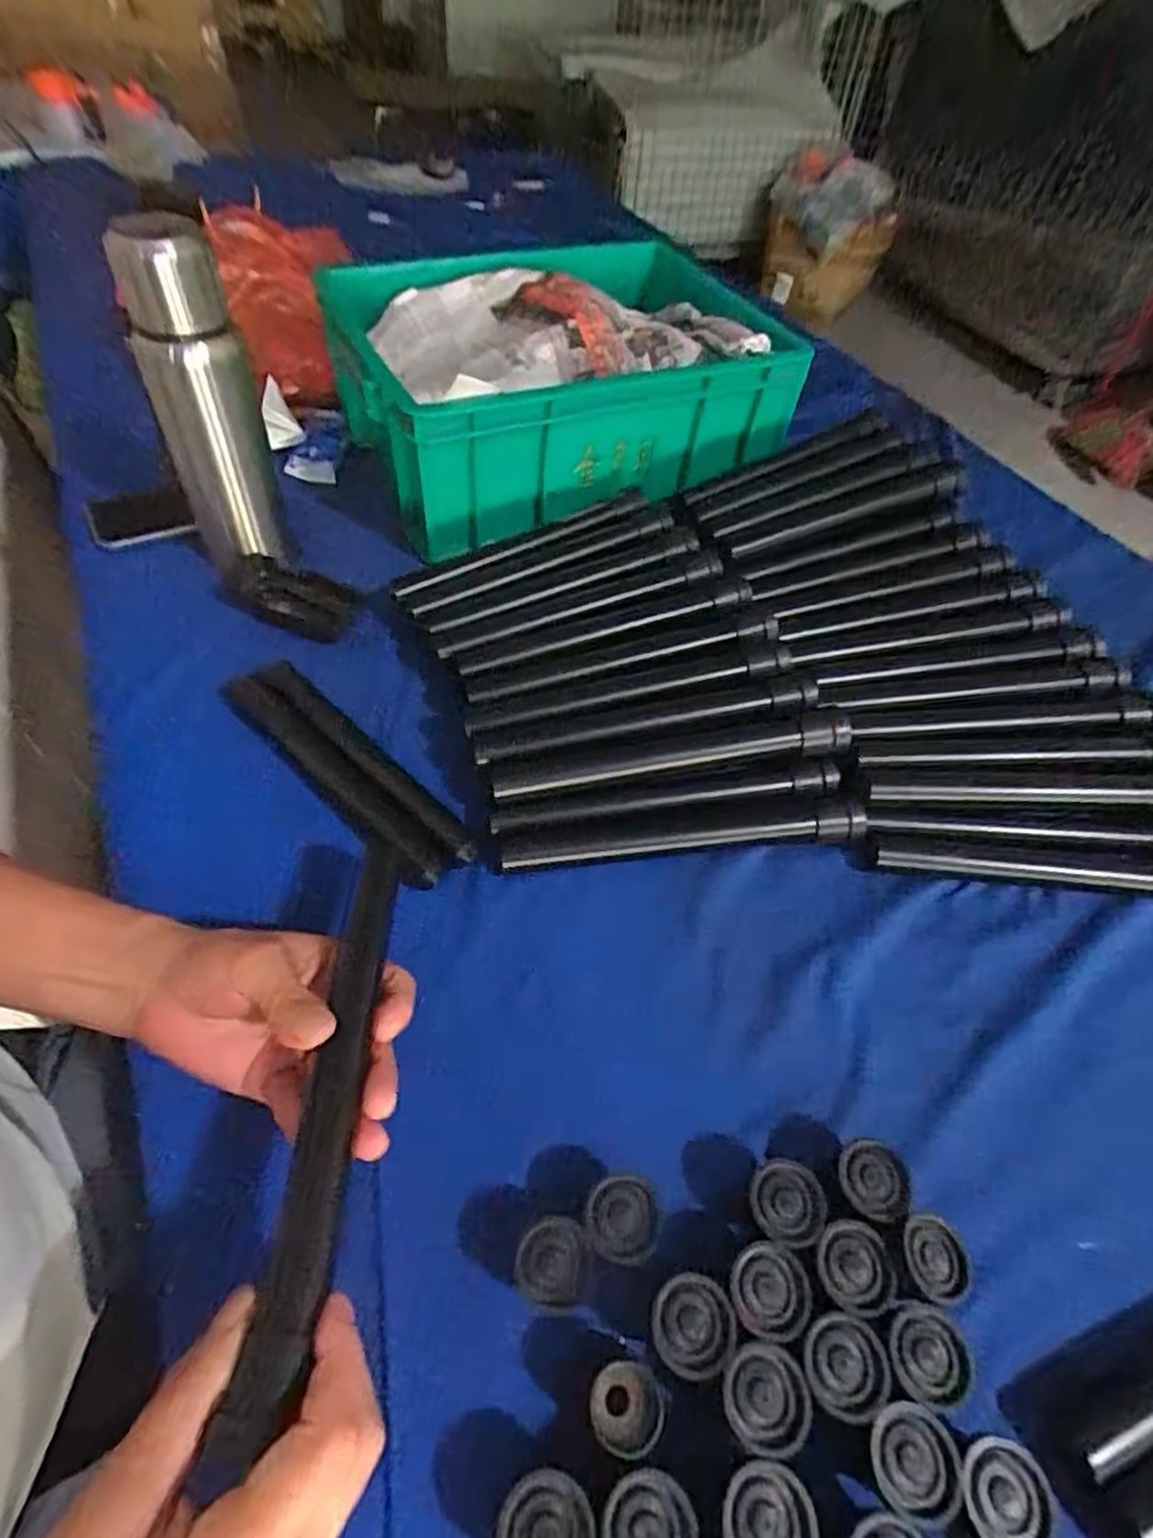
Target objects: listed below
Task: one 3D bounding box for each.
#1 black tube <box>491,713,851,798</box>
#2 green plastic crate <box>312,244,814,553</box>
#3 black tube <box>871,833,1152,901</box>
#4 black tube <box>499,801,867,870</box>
[{"bbox_3d":[0.068,-0.011,0.481,0.246,0.022,0.026,-5,53,-9],"label":"black tube"},{"bbox_3d":[-0.011,-0.379,0.704,0.420,0.144,0.323,-15,58,-15],"label":"green plastic crate"},{"bbox_3d":[0.322,0.068,0.476,0.239,0.025,0.030,8,52,1],"label":"black tube"},{"bbox_3d":[0.073,0.046,0.469,0.242,0.022,0.022,-3,53,-8],"label":"black tube"}]

